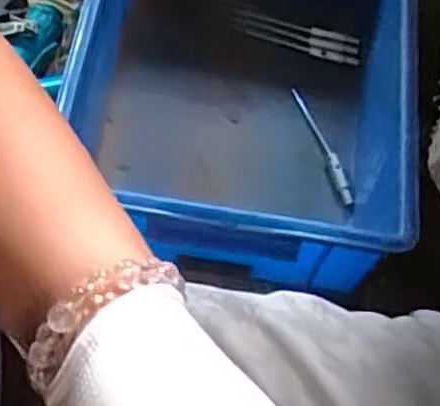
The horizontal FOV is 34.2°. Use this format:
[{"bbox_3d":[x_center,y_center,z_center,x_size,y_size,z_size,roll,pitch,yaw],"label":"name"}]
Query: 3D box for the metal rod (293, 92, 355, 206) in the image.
[{"bbox_3d":[0.094,-0.053,0.652,0.012,0.010,0.118,-22,77,-13],"label":"metal rod"}]

